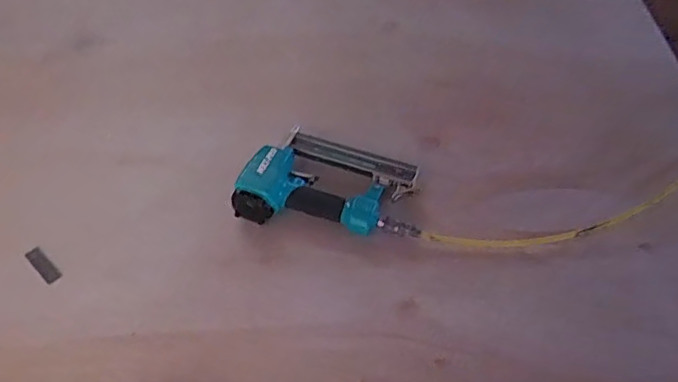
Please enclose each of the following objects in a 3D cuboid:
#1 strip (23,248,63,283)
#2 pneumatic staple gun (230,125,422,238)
[{"bbox_3d":[-0.396,0.099,0.750,0.067,0.004,0.021,35,59,27],"label":"strip"},{"bbox_3d":[-0.012,-0.007,0.807,0.255,0.075,0.155,9,49,8],"label":"pneumatic staple gun"}]

